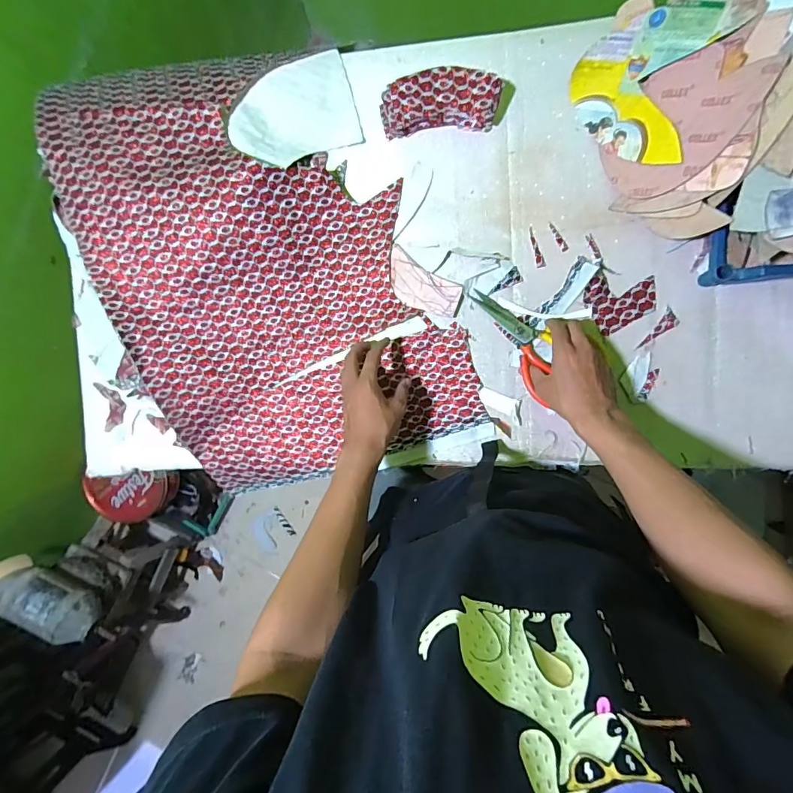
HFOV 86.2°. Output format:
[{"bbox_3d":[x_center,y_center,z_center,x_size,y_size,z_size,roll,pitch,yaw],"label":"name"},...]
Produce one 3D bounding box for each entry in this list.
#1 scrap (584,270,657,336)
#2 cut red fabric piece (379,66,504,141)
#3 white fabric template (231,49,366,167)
[{"bbox_3d":[0.308,-0.139,0.582,0.089,0.017,0.080,-30,89,6],"label":"scrap"},{"bbox_3d":[0.059,-0.400,0.579,0.155,0.047,0.066,0,92,6],"label":"cut red fabric piece"},{"bbox_3d":[-0.146,-0.400,0.598,0.180,0.017,0.130,-26,96,-9],"label":"white fabric template"}]

